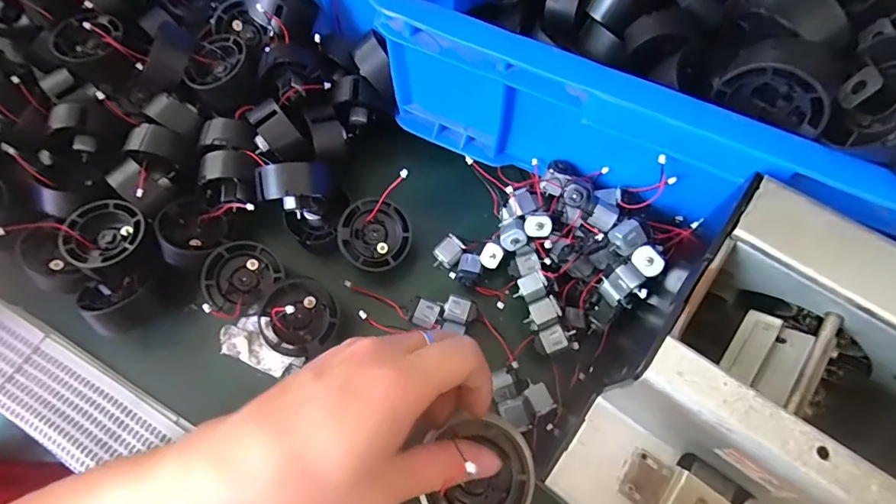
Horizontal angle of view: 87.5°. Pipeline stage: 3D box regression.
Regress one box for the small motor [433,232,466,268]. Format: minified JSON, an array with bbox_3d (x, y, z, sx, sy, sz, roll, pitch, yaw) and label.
[{"bbox_3d":[0.000,0.001,0.363,0.019,0.013,0.026,41,93,5],"label":"small motor"}]

